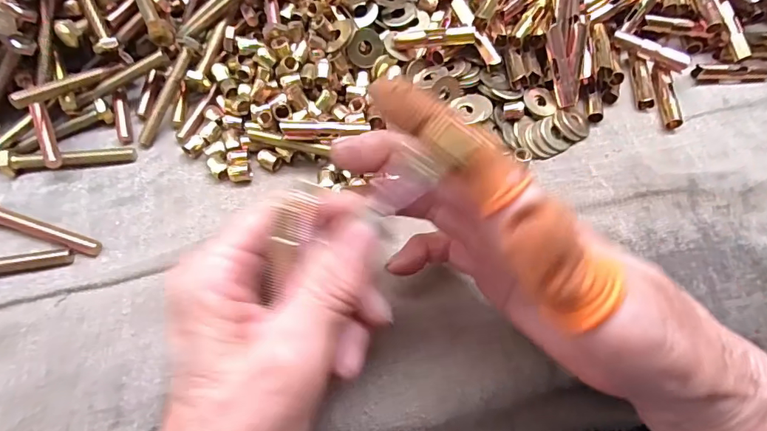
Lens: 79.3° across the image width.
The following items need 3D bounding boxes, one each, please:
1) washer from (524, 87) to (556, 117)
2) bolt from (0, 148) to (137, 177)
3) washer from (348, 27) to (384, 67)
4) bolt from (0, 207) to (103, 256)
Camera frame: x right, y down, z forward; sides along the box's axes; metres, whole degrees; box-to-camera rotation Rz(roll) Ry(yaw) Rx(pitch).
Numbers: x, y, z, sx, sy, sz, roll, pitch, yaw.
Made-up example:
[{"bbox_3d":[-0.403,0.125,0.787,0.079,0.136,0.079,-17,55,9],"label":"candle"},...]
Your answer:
[{"bbox_3d":[0.094,-0.069,0.275,0.020,0.004,0.018,31,67,13],"label":"washer"},{"bbox_3d":[-0.171,-0.032,0.250,0.065,0.012,0.013,-7,64,-5],"label":"bolt"},{"bbox_3d":[-0.011,-0.099,0.272,0.022,0.020,0.004,-46,30,3],"label":"washer"},{"bbox_3d":[-0.174,0.006,0.229,0.061,0.016,0.014,20,65,7],"label":"bolt"}]

